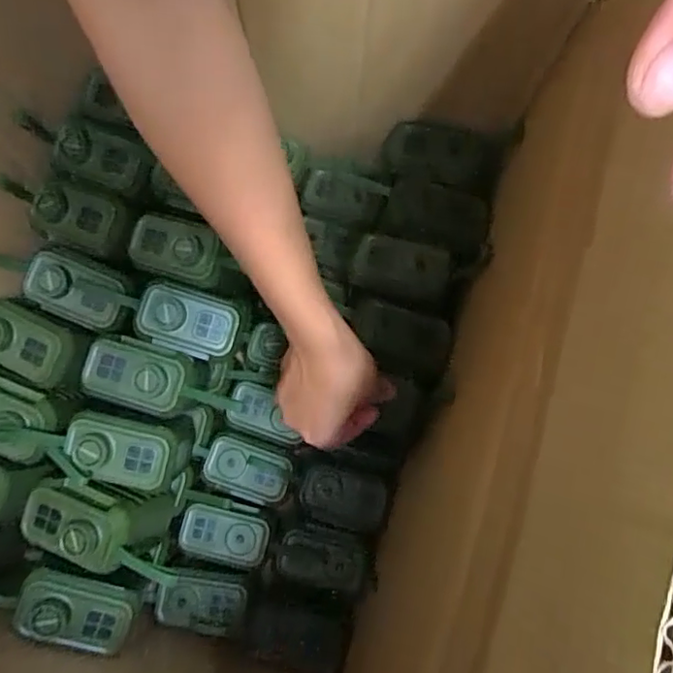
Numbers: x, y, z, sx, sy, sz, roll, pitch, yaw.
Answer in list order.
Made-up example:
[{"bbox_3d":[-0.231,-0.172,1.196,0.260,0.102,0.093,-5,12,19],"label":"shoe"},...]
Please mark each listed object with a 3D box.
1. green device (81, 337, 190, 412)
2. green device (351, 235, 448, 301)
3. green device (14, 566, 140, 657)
[{"bbox_3d":[-0.162,0.030,0.482,0.079,0.026,0.048,13,77,2],"label":"green device"},{"bbox_3d":[0.055,-0.060,0.512,0.080,0.015,0.045,15,77,2],"label":"green device"},{"bbox_3d":[-0.198,0.208,0.453,0.081,0.033,0.048,20,66,-15],"label":"green device"}]

